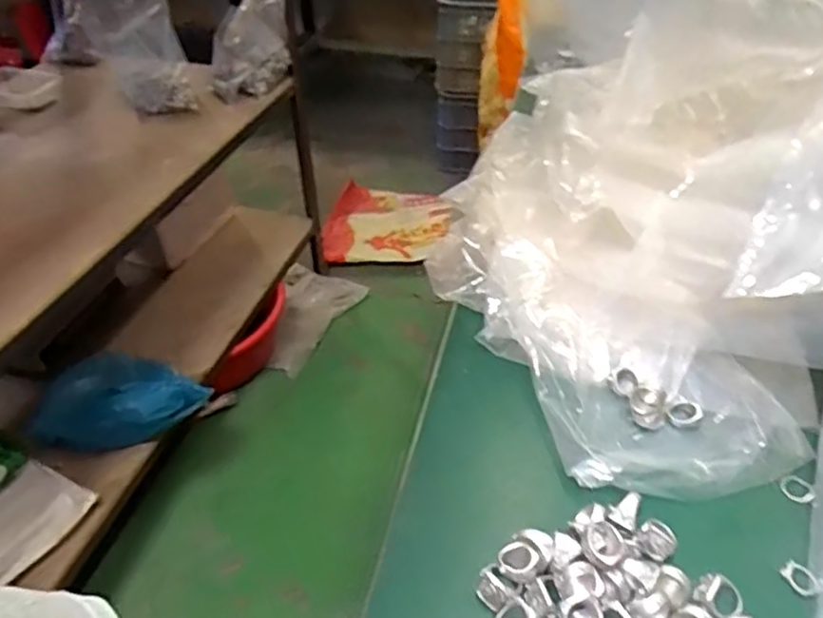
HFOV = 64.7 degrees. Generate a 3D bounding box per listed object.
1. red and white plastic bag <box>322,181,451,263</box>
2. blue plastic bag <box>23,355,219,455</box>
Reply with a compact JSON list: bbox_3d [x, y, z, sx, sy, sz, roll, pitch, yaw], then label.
[{"bbox_3d":[-0.075,-0.258,1.944,0.367,0.092,0.316,-1,40,0],"label":"red and white plastic bag"},{"bbox_3d":[-0.521,0.159,1.157,0.286,0.102,0.159,-3,40,-3],"label":"blue plastic bag"}]

